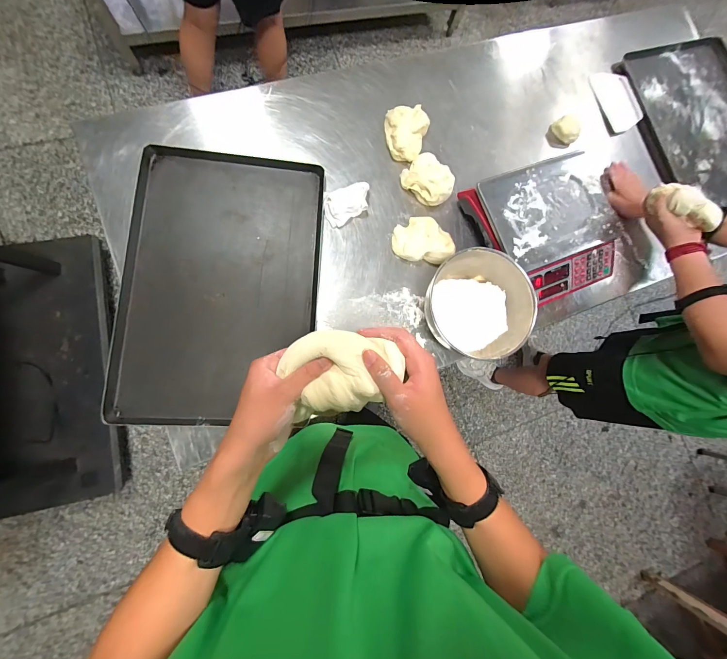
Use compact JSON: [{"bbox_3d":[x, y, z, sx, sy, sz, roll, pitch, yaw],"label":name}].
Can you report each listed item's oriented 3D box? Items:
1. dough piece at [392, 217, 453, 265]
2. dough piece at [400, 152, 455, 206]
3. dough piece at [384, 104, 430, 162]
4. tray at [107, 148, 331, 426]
[{"bbox_3d":[0.143,-0.218,0.747,0.138,0.037,0.112,6,82,-7],"label":"dough piece"},{"bbox_3d":[0.164,-0.367,0.760,0.125,0.045,0.111,43,80,-1],"label":"dough piece"},{"bbox_3d":[0.110,-0.483,0.771,0.114,0.043,0.130,-1,83,-8],"label":"dough piece"},{"bbox_3d":[-0.304,-0.106,0.683,0.397,0.029,0.602,3,85,-6],"label":"tray"}]

